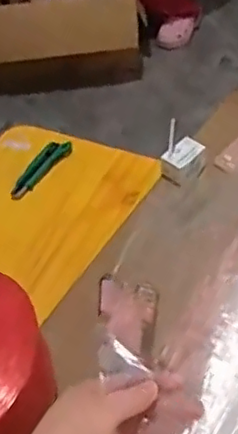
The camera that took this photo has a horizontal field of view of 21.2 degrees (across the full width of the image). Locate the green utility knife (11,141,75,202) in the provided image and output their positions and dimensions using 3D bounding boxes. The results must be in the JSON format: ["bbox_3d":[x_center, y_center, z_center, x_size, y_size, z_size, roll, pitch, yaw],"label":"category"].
[{"bbox_3d":[-0.146,-0.090,1.170,0.036,0.019,0.163,26,56,26],"label":"green utility knife"}]

